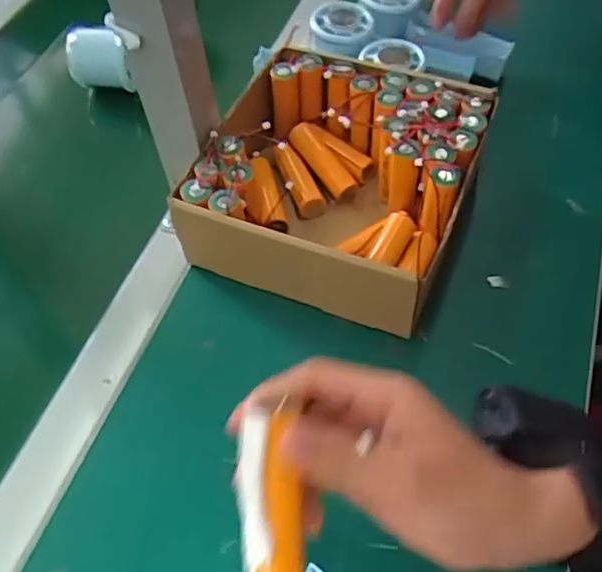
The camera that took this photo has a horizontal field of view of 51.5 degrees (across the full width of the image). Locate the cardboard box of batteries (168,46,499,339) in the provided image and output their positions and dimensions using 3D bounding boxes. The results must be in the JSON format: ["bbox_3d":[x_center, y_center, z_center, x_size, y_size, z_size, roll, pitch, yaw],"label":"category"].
[{"bbox_3d":[0.030,-0.081,0.473,0.175,0.079,0.192,19,59,16],"label":"cardboard box of batteries"}]

